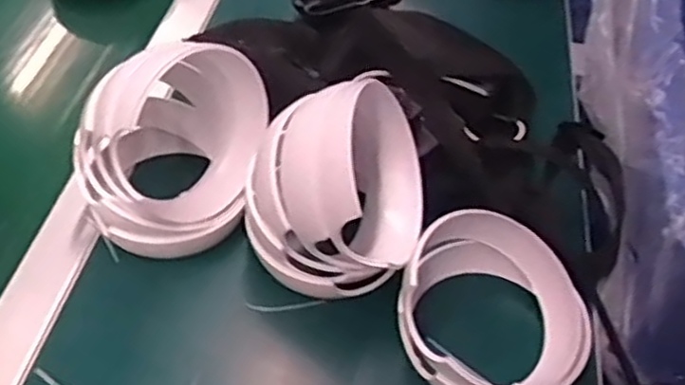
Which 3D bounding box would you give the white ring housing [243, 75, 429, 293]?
[{"bbox_3d":[0.006,0.001,0.450,0.119,0.121,0.090,-17,52,-20],"label":"white ring housing"}]

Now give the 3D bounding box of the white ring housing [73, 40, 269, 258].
[{"bbox_3d":[-0.114,-0.033,0.480,0.110,0.119,0.113,2,48,-2],"label":"white ring housing"}]

